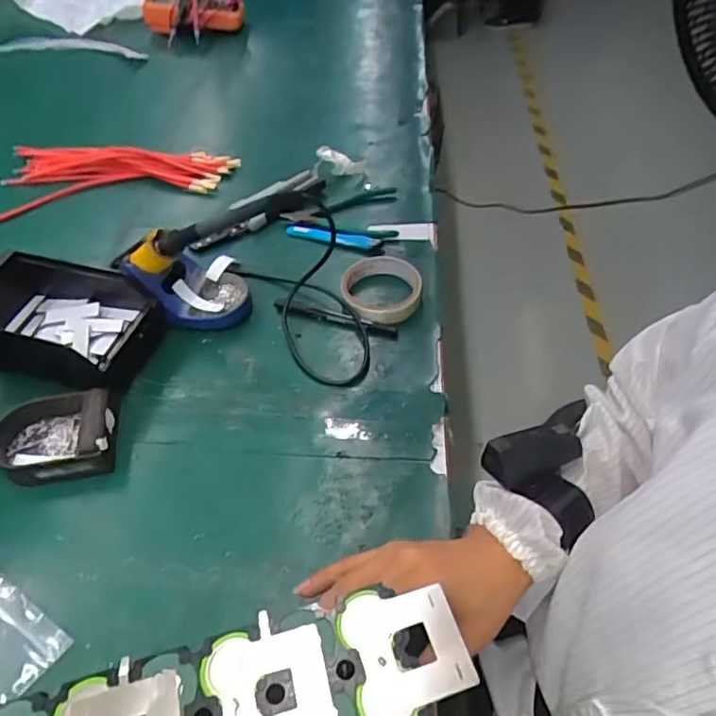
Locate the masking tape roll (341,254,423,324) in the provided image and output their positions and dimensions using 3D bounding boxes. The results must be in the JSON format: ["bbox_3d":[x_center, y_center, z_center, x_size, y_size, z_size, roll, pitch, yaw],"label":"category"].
[{"bbox_3d":[0.024,-0.080,0.645,0.083,0.030,0.091,0,49,0],"label":"masking tape roll"}]

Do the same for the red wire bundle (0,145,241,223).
[{"bbox_3d":[-0.332,-0.259,0.823,0.322,0.044,0.123,-11,50,-9],"label":"red wire bundle"}]

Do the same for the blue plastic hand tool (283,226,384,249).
[{"bbox_3d":[-0.031,-0.150,0.727,0.121,0.014,0.018,10,50,9],"label":"blue plastic hand tool"}]

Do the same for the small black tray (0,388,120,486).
[{"bbox_3d":[-0.274,0.070,0.521,0.109,0.039,0.076,-9,50,-8],"label":"small black tray"}]

